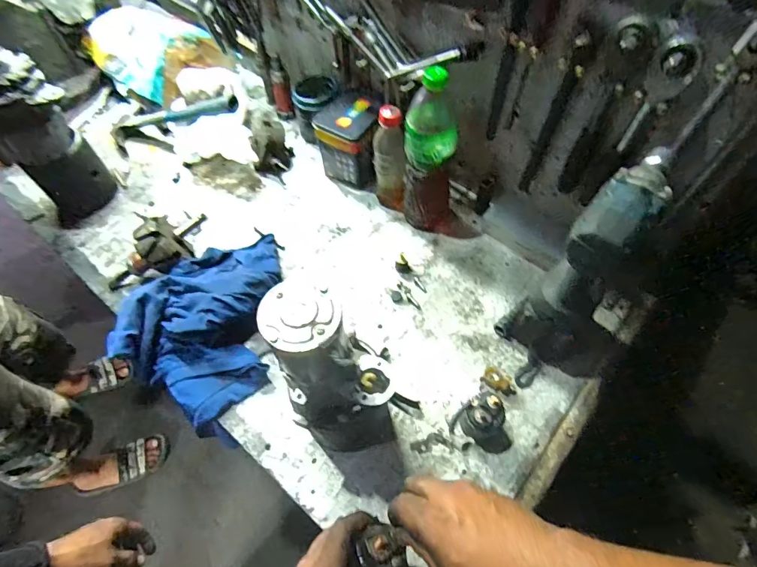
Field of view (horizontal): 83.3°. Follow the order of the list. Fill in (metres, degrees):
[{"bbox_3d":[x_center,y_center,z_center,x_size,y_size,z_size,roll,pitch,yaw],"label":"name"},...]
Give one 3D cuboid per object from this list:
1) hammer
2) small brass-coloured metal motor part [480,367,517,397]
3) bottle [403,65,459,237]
[{"bbox_3d":[-0.404,-0.329,0.847,0.332,0.041,0.106,-2,56,25],"label":"hammer"},{"bbox_3d":[0.172,0.139,0.602,0.048,0.018,0.027,32,64,19],"label":"small brass-coloured metal motor part"},{"bbox_3d":[0.083,-0.193,0.664,0.087,0.272,0.074,6,59,5],"label":"bottle"}]

